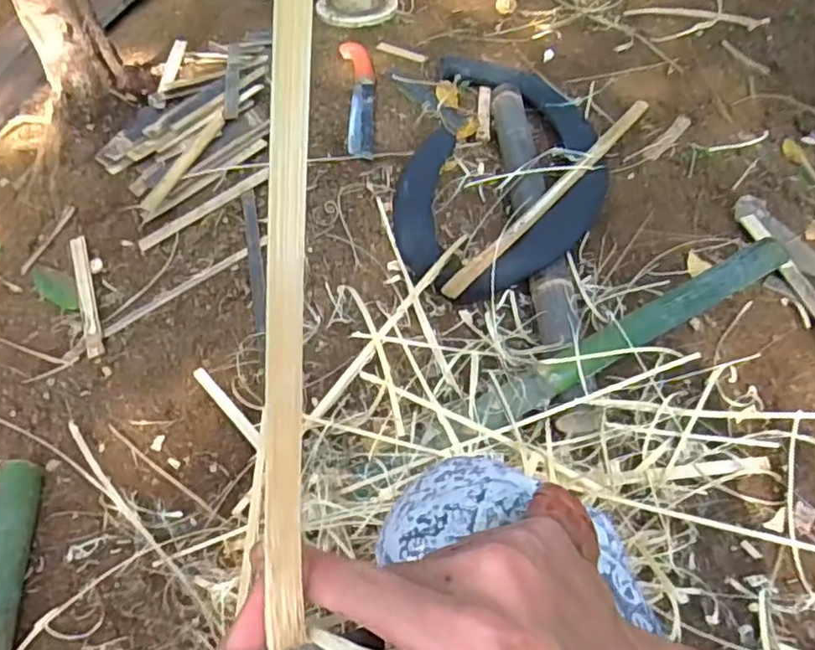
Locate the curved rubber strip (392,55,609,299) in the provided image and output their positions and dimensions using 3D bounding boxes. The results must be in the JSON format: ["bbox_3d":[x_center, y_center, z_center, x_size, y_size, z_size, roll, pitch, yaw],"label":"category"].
[{"bbox_3d":[0.164,-0.281,1.151,0.361,0.076,0.642,11,55,14],"label":"curved rubber strip"}]

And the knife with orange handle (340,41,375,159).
[{"bbox_3d":[-0.096,-0.467,1.335,0.065,0.027,0.385,-8,53,1],"label":"knife with orange handle"}]

